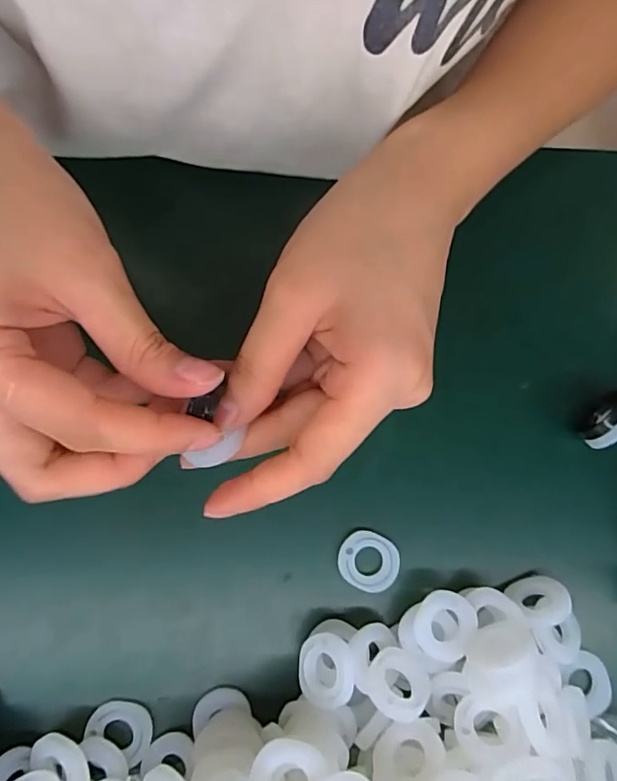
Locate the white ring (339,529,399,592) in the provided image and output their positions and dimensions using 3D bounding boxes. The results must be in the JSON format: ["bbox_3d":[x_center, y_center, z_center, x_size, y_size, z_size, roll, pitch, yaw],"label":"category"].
[{"bbox_3d":[0.027,0.077,0.240,0.027,0.005,0.024,29,80,3],"label":"white ring"}]

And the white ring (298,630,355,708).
[{"bbox_3d":[0.006,0.113,0.214,0.023,0.004,0.027,-14,68,28],"label":"white ring"}]

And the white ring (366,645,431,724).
[{"bbox_3d":[0.035,0.116,0.211,0.026,0.006,0.026,14,29,-8],"label":"white ring"}]

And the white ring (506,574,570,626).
[{"bbox_3d":[0.103,0.092,0.237,0.027,0.008,0.020,-5,65,35],"label":"white ring"}]

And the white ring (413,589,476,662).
[{"bbox_3d":[0.057,0.098,0.222,0.023,0.008,0.026,42,81,5],"label":"white ring"}]

